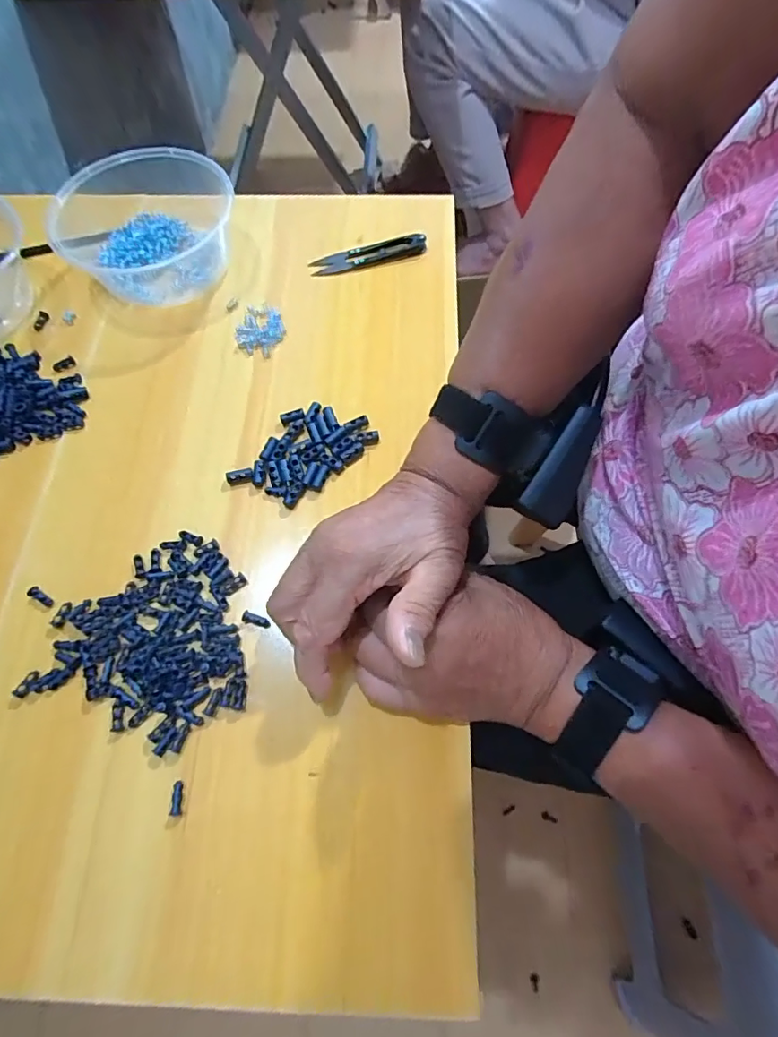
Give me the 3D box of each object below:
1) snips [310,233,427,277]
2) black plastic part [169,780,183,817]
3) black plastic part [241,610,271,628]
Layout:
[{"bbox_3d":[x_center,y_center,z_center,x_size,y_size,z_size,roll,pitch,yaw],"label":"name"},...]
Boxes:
[{"bbox_3d":[-0.018,-0.234,0.446,0.101,0.009,0.027,-13,66,-5],"label":"snips"},{"bbox_3d":[-0.118,0.155,0.279,0.005,0.005,0.017,-6,66,-1],"label":"black plastic part"},{"bbox_3d":[-0.084,0.064,0.319,0.018,0.004,0.007,21,67,-4],"label":"black plastic part"}]

